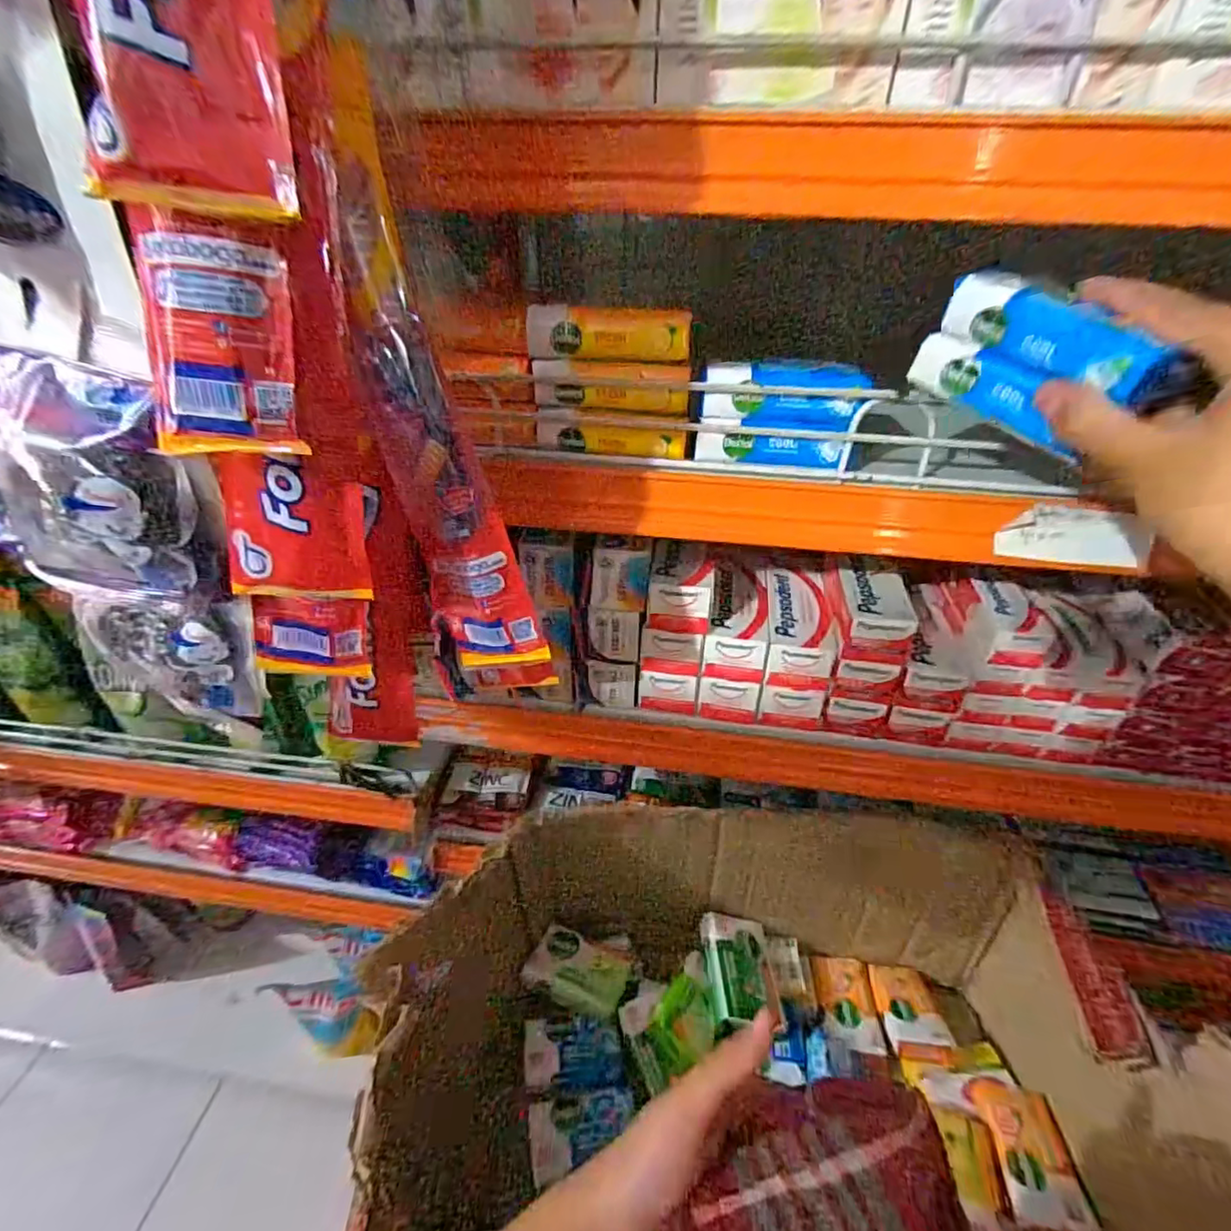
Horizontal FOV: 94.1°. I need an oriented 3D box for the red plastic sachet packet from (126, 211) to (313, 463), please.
[{"bbox_3d":[-0.114,-0.078,0.163,0.041,0.060,0.008,0,19,-6],"label":"red plastic sachet packet"}]

